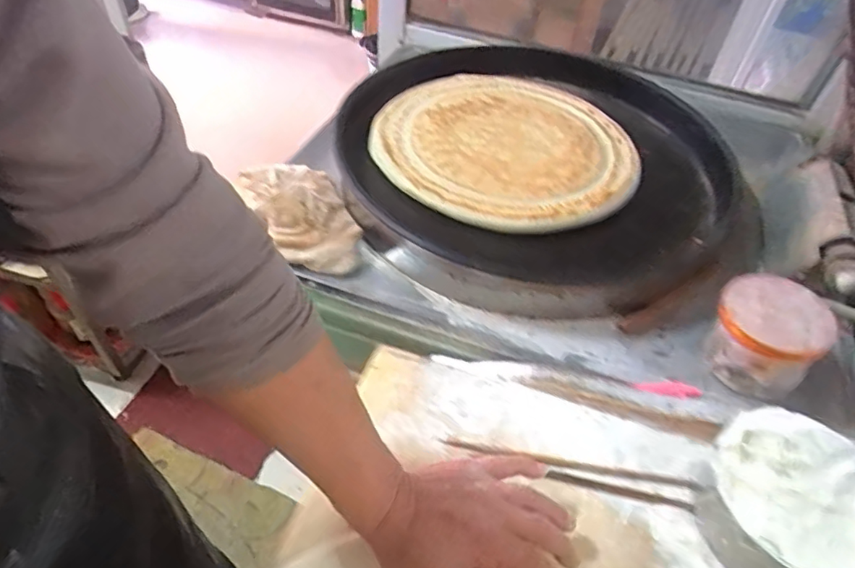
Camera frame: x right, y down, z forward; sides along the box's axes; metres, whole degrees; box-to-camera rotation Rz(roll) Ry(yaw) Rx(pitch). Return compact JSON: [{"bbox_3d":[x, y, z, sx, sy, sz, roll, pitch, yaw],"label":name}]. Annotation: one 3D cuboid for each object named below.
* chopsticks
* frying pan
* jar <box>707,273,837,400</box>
[{"bbox_3d":[0.128,0.170,0.494,0.223,0.011,0.028,11,51,5],"label":"chopsticks"},{"bbox_3d":[0.140,-0.190,0.777,0.528,0.053,0.555,2,48,-2],"label":"frying pan"},{"bbox_3d":[0.336,0.051,0.549,0.092,0.090,0.102,-31,59,-26],"label":"jar"}]

